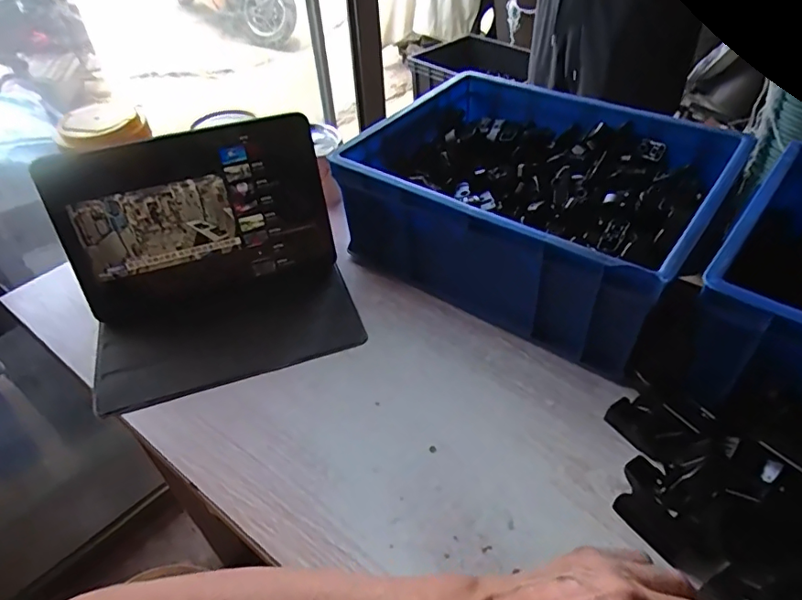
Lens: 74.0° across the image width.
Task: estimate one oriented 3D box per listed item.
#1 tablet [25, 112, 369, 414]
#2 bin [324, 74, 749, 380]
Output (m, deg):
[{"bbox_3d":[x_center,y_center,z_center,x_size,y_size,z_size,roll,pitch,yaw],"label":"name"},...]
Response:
[{"bbox_3d":[-0.186,-0.040,0.518,0.253,0.172,0.197,-16,45,-13],"label":"tablet"},{"bbox_3d":[0.137,-0.108,0.566,0.335,0.118,0.253,28,52,29],"label":"bin"}]

